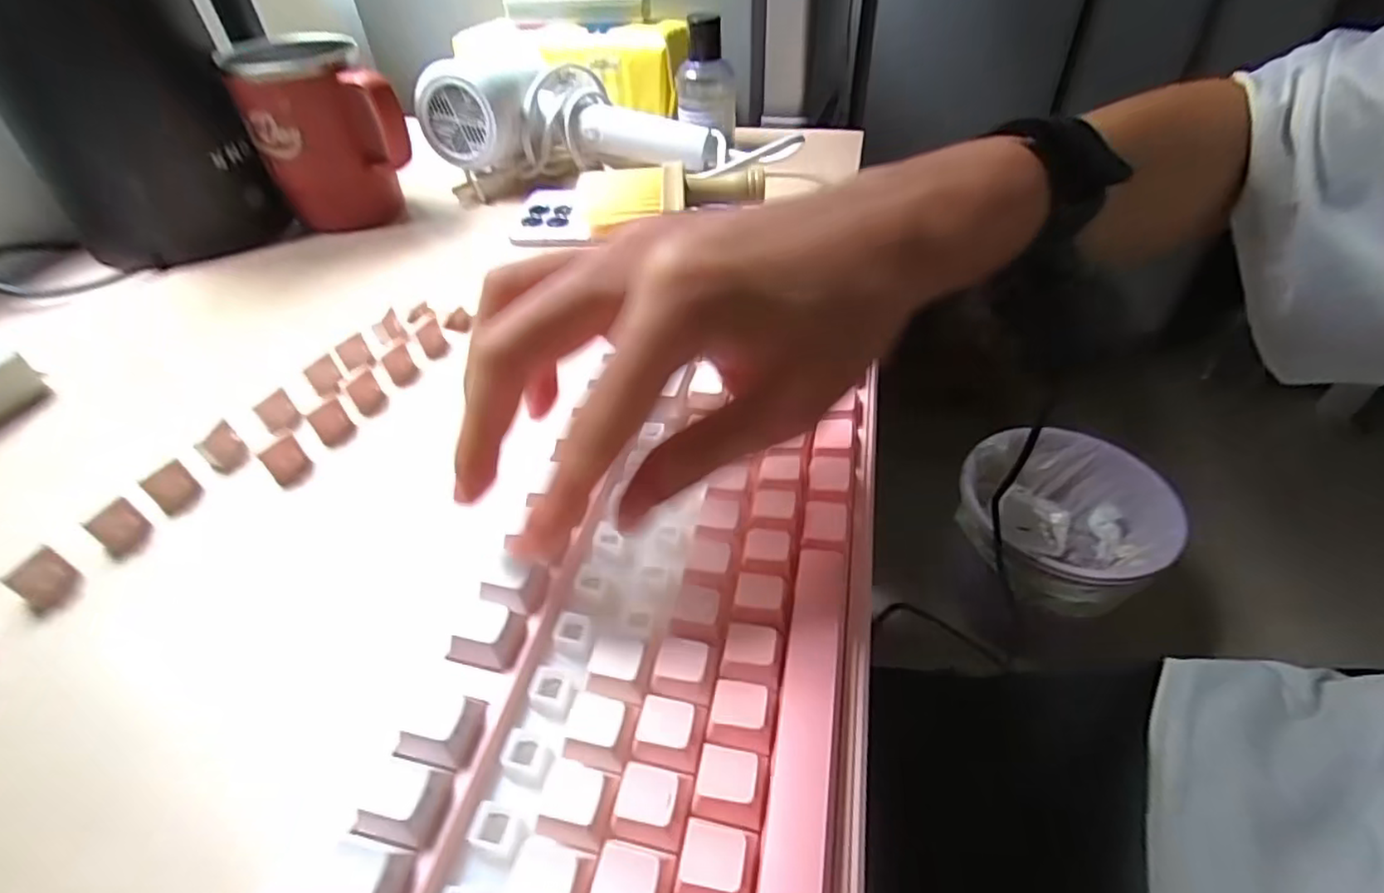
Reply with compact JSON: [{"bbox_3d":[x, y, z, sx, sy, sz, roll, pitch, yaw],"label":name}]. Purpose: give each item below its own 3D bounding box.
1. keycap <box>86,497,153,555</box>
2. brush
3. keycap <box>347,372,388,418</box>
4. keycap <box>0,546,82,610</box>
[{"bbox_3d":[-0.236,0.033,0.262,0.014,0.014,0.017,21,48,24],"label":"keycap"},{"bbox_3d":[-0.017,-0.181,0.465,0.136,0.044,0.042,1,43,4],"label":"brush"},{"bbox_3d":[-0.166,-0.027,0.326,0.015,0.019,0.015,-30,49,-22],"label":"keycap"},{"bbox_3d":[-0.247,0.051,0.243,0.011,0.017,0.016,19,47,22],"label":"keycap"}]

